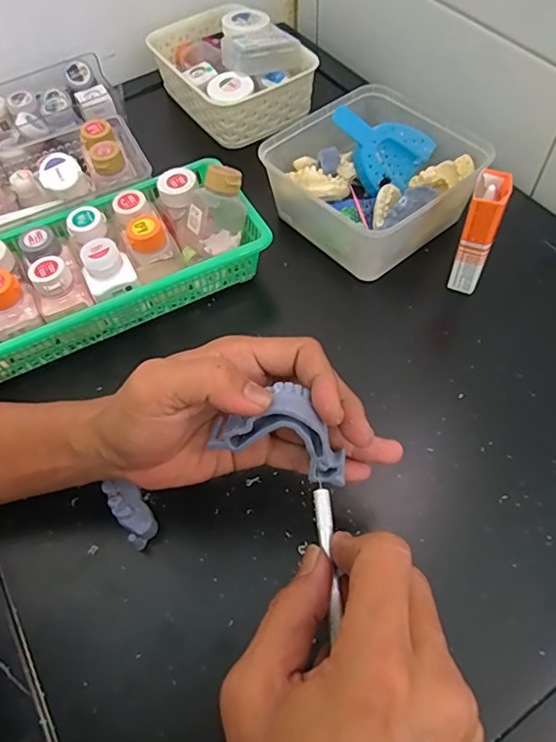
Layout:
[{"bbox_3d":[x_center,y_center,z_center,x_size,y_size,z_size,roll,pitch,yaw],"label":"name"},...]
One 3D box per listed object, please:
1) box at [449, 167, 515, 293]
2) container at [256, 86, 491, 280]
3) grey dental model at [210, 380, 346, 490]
[{"bbox_3d":[0.167,-0.112,0.433,0.026,0.100,0.041,18,61,14],"label":"box"},{"bbox_3d":[0.090,-0.181,0.492,0.153,0.085,0.159,-38,63,-19],"label":"container"},{"bbox_3d":[0.007,0.032,0.288,0.073,0.041,0.023,22,37,-7],"label":"grey dental model"}]

